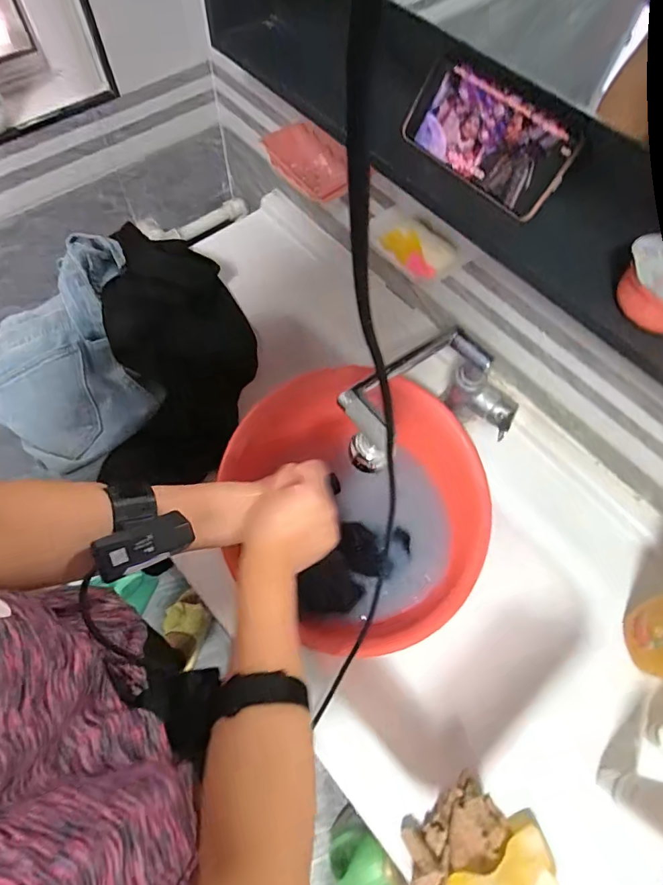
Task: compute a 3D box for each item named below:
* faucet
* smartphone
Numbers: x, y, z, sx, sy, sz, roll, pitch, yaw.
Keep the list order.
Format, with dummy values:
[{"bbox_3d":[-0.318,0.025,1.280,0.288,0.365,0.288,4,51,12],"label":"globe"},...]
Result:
[{"bbox_3d":[0.119,-0.041,0.540,0.262,0.126,0.108,-16,65,-37],"label":"faucet"},{"bbox_3d":[0.143,-0.285,0.435,0.165,0.078,0.010,46,41,19],"label":"smartphone"}]

